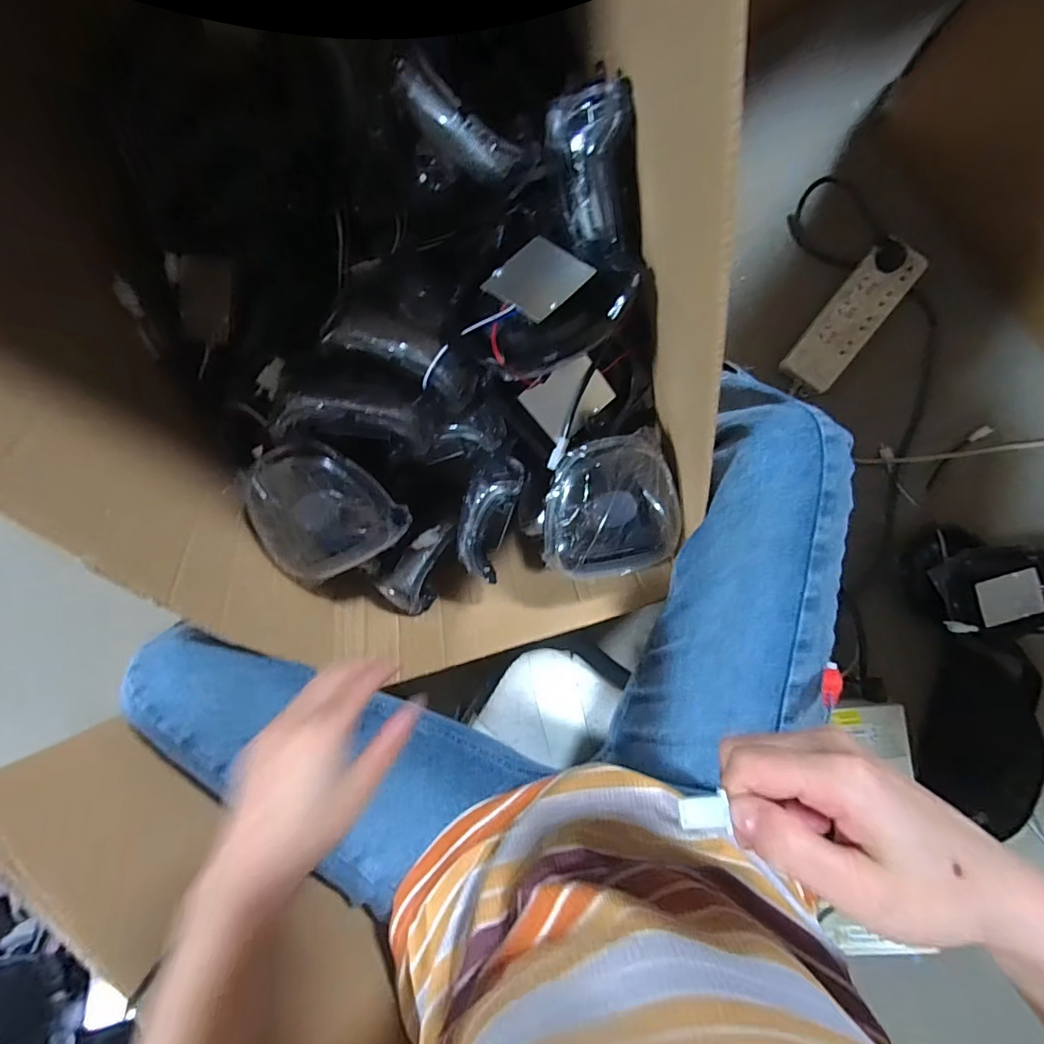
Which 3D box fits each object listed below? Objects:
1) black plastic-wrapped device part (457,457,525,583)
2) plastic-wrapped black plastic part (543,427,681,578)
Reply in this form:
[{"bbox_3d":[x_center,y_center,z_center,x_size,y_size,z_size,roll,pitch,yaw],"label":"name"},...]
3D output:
[{"bbox_3d":[-0.034,-0.001,0.477,0.053,0.040,0.129,19,117,5],"label":"black plastic-wrapped device part"},{"bbox_3d":[0.078,-0.011,0.446,0.123,0.045,0.119,0,91,5],"label":"plastic-wrapped black plastic part"}]

